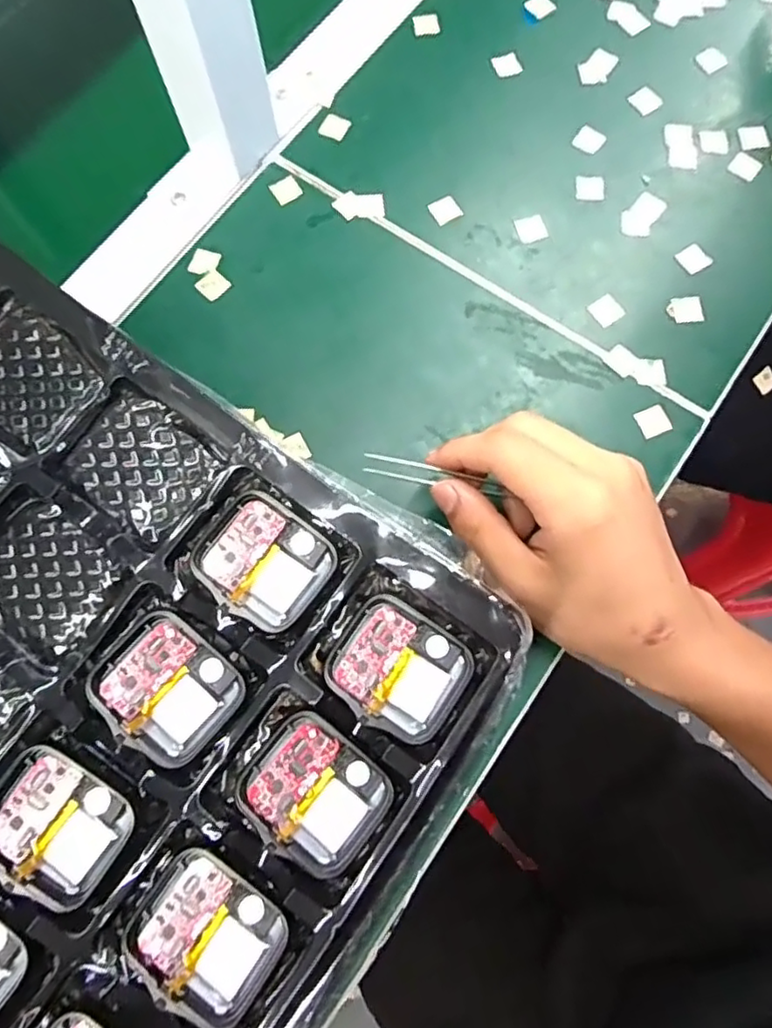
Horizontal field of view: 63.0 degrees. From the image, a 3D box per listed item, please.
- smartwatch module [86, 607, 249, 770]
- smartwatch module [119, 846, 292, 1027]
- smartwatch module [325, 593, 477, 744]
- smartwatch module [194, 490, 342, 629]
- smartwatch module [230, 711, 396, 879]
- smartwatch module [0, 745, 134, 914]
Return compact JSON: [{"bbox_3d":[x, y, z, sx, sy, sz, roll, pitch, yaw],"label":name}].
[{"bbox_3d":[-0.070,0.055,0.204,0.042,0.014,0.037,42,79,12],"label":"smartwatch module"},{"bbox_3d":[-0.053,0.126,0.188,0.044,0.010,0.035,38,79,11],"label":"smartwatch module"},{"bbox_3d":[0.005,0.051,0.207,0.041,0.007,0.038,34,78,10],"label":"smartwatch module"},{"bbox_3d":[-0.041,0.016,0.214,0.042,0.008,0.036,36,78,11],"label":"smartwatch module"},{"bbox_3d":[-0.022,0.087,0.198,0.044,0.009,0.036,40,79,11],"label":"smartwatch module"},{"bbox_3d":[-0.102,0.094,0.191,0.043,0.005,0.035,35,78,10],"label":"smartwatch module"}]

